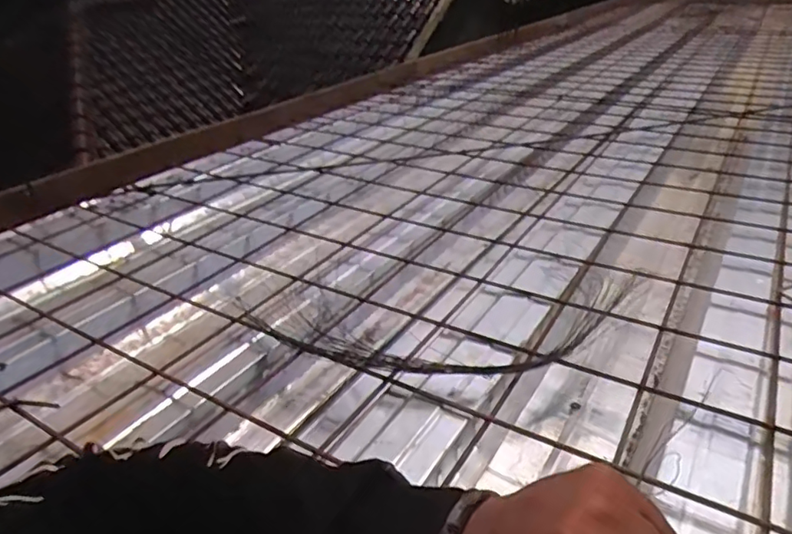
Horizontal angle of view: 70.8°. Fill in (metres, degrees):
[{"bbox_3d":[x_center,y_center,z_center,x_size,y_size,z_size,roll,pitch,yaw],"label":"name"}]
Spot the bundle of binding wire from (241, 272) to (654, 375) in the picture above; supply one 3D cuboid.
[{"bbox_3d":[0.075,0.100,0.854,0.655,0.031,0.205,-4,30,1],"label":"bundle of binding wire"}]

